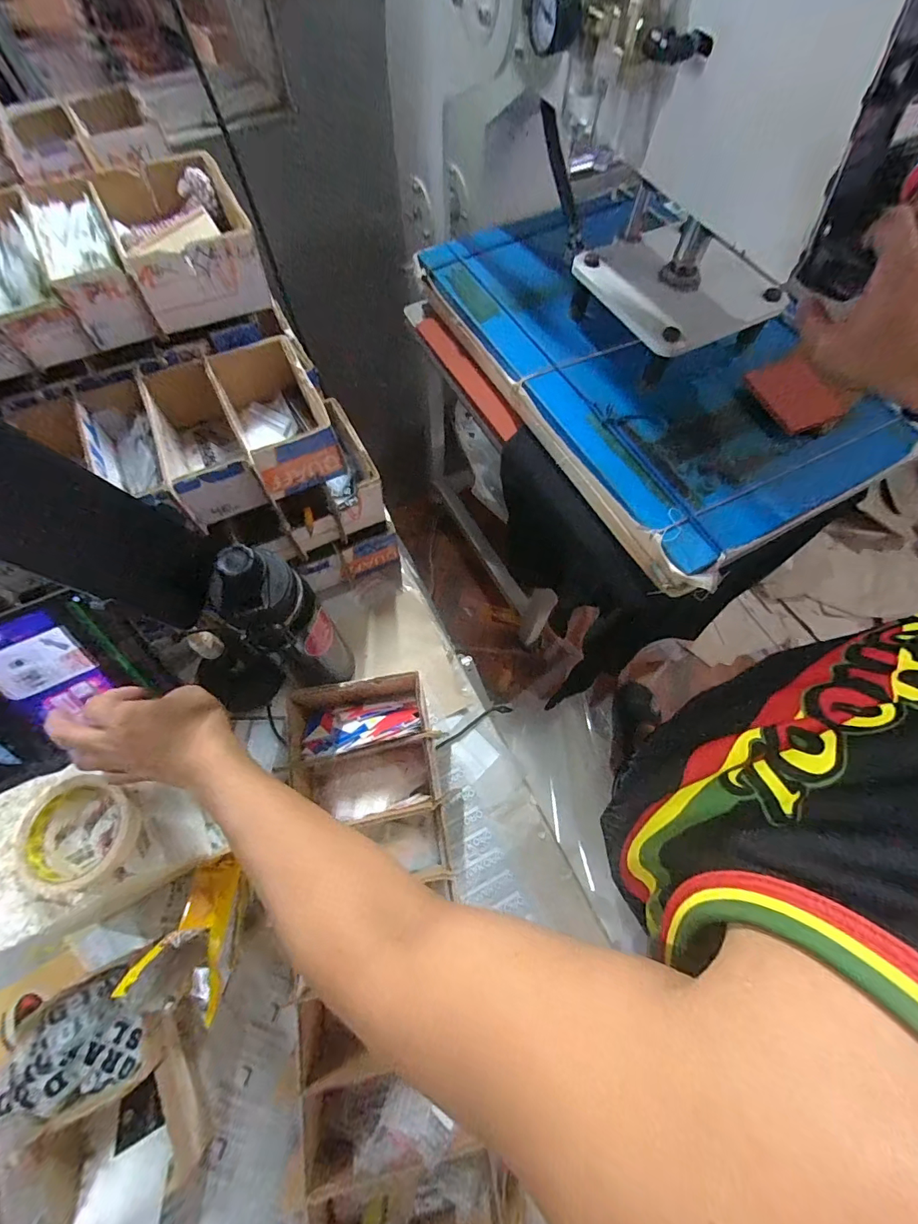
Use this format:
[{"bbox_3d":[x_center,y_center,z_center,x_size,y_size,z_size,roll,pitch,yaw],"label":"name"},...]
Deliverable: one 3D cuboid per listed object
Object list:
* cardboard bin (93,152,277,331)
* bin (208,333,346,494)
[{"bbox_3d":[-0.300,-0.403,0.491,0.130,0.082,0.165,-27,66,-13],"label":"cardboard bin"},{"bbox_3d":[-0.201,-0.216,0.495,0.095,0.073,0.166,-26,66,-12],"label":"bin"}]

